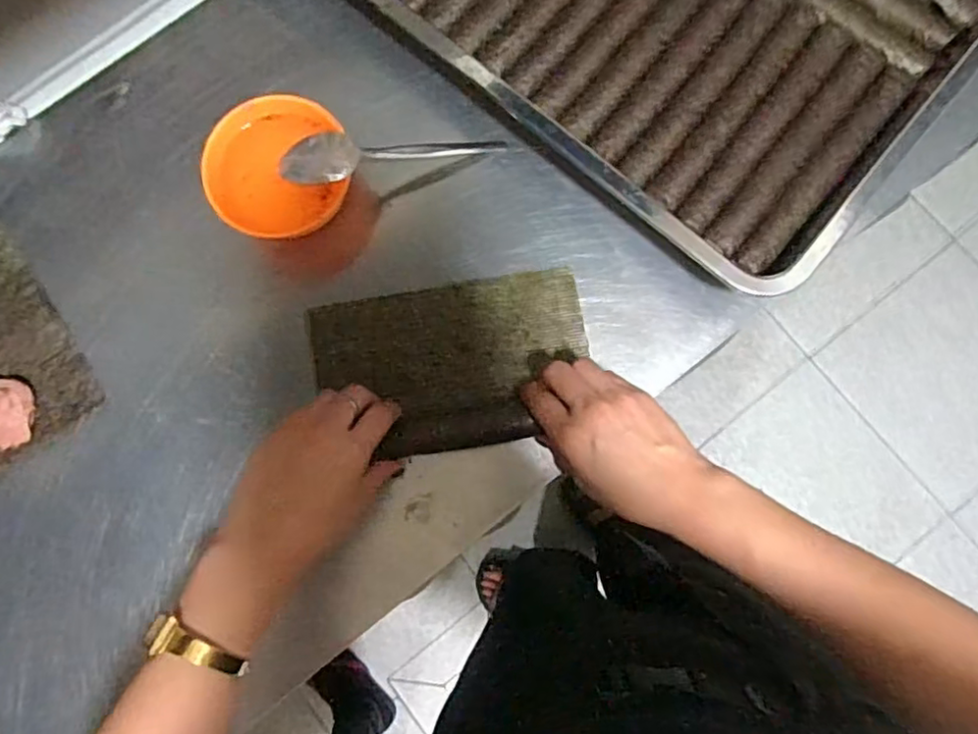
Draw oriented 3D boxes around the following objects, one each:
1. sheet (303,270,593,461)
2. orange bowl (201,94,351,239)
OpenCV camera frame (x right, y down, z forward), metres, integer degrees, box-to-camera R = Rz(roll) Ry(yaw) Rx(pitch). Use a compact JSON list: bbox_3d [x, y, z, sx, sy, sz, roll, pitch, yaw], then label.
[{"bbox_3d":[-0.026,-0.001,0.473,0.197,0.012,0.120,-9,81,-1],"label":"sheet"},{"bbox_3d":[-0.157,-0.147,0.477,0.095,0.047,0.099,0,81,0],"label":"orange bowl"}]

